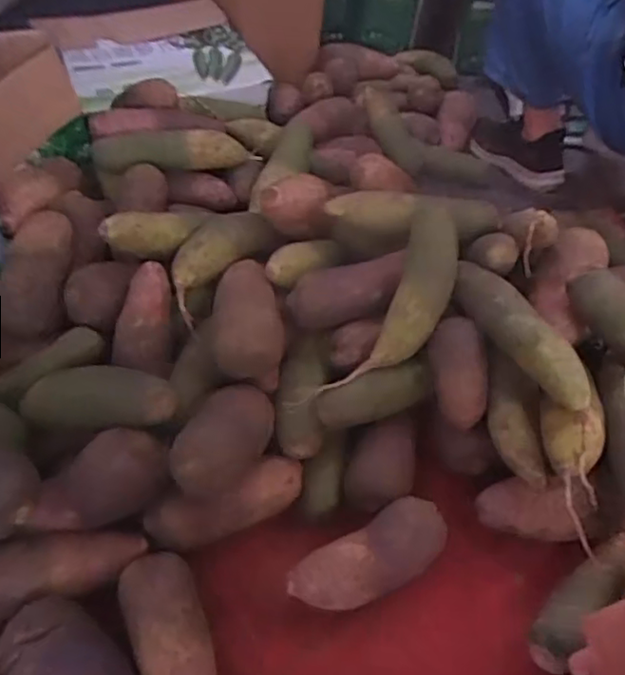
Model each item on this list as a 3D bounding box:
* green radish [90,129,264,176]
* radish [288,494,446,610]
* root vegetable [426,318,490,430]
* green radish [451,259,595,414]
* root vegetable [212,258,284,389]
[{"bbox_3d":[-0.188,-0.259,0.924,0.225,0.052,0.046,-8,45,-14],"label":"green radish"},{"bbox_3d":[0.058,0.214,0.633,0.153,0.058,0.063,-22,49,-26],"label":"radish"},{"bbox_3d":[0.161,0.038,0.720,0.058,0.050,0.115,-15,65,20],"label":"root vegetable"},{"bbox_3d":[0.218,-0.009,0.691,0.055,0.047,0.207,-16,47,-21],"label":"green radish"},{"bbox_3d":[-0.073,-0.026,0.723,0.074,0.061,0.143,-4,58,-10],"label":"root vegetable"}]

